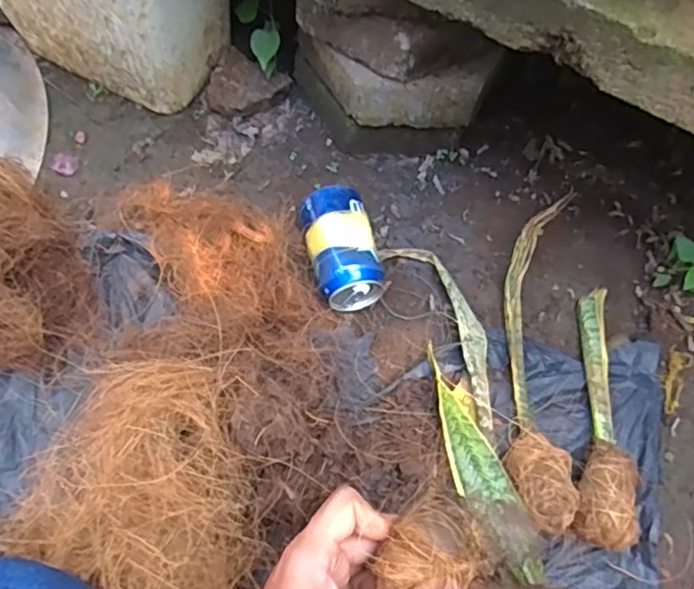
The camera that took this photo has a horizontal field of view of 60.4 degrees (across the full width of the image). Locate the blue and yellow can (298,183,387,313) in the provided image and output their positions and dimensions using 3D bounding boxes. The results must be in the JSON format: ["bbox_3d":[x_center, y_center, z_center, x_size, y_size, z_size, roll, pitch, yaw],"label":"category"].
[{"bbox_3d":[-0.007,-0.046,0.588,0.064,0.058,0.118,-11,67,-8],"label":"blue and yellow can"}]

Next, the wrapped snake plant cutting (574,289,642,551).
[{"bbox_3d":[0.243,0.104,0.547,0.057,0.040,0.240,13,66,2],"label":"wrapped snake plant cutting"}]

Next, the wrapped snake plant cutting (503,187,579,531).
[{"bbox_3d":[0.183,0.050,0.567,0.059,0.040,0.325,7,66,0],"label":"wrapped snake plant cutting"}]

